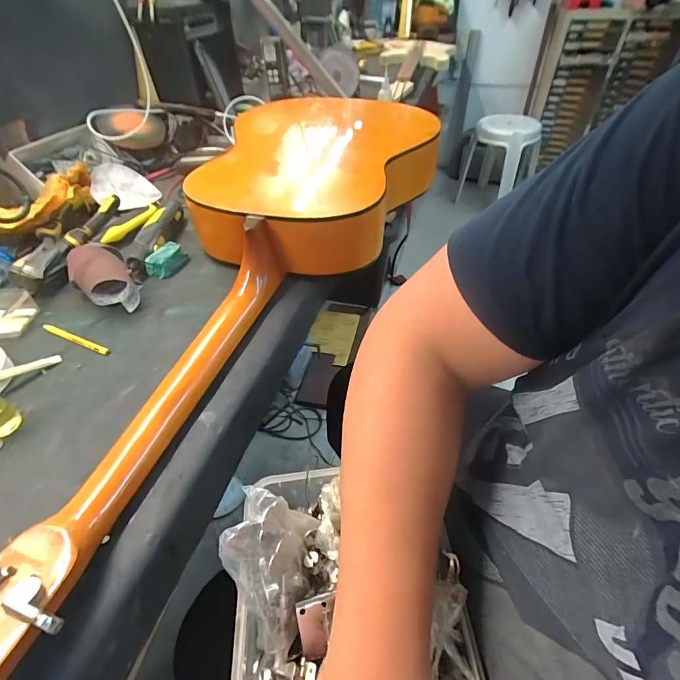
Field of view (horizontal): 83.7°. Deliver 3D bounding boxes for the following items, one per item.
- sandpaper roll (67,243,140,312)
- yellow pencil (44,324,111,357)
[{"bbox_3d":[-0.320,-0.091,0.504,0.068,0.053,0.151,-28,51,-25],"label":"sandpaper roll"},{"bbox_3d":[-0.315,-0.002,0.449,0.109,0.006,0.011,19,48,15],"label":"yellow pencil"}]

